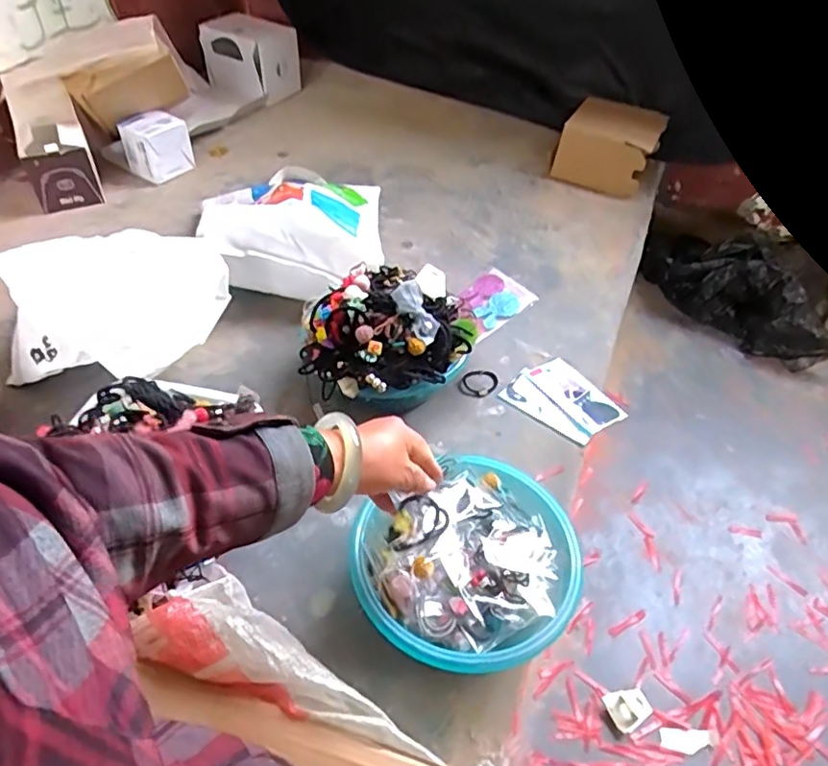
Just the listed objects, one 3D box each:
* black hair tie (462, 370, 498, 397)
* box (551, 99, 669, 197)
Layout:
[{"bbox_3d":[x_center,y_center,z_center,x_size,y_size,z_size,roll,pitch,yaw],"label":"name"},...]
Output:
[{"bbox_3d":[0.095,-0.001,0.837,0.056,0.007,0.042,-23,53,-24],"label":"black hair tie"},{"bbox_3d":[0.415,-0.504,1.267,0.181,0.108,0.201,25,50,16],"label":"box"}]

